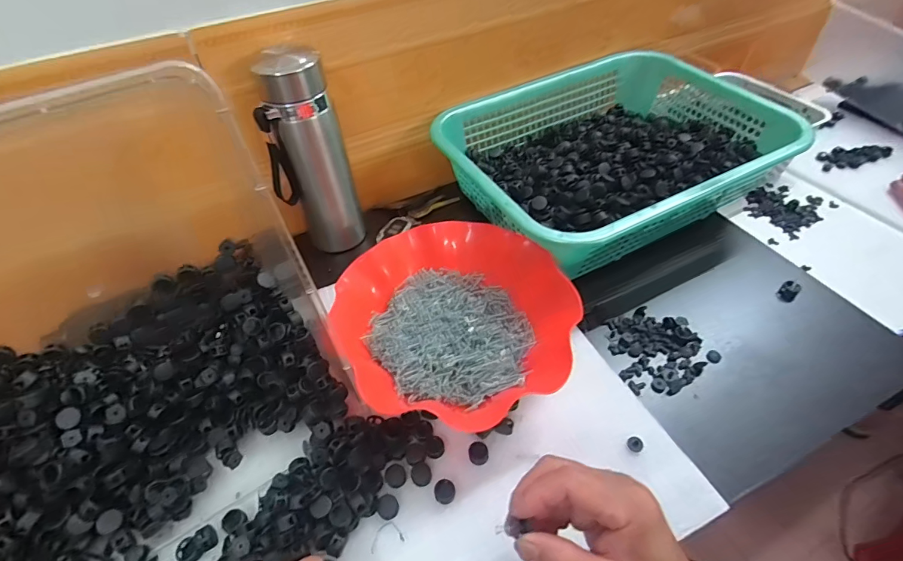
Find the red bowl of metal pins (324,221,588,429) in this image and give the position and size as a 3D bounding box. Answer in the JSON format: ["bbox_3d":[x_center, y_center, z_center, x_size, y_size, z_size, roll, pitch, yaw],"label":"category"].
[{"bbox_3d":[0.000,0.036,0.424,0.206,0.065,0.206,-1,49,2],"label":"red bowl of metal pins"}]

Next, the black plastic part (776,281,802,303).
[{"bbox_3d":[0.366,0.011,0.471,0.018,0.010,0.023,36,60,28],"label":"black plastic part"}]

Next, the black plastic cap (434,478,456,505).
[{"bbox_3d":[-0.005,0.171,0.352,0.016,0.007,0.017,-1,49,2],"label":"black plastic cap"}]

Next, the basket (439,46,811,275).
[{"bbox_3d":[0.200,-0.166,0.559,0.385,0.084,0.291,-24,52,-17],"label":"basket"}]

